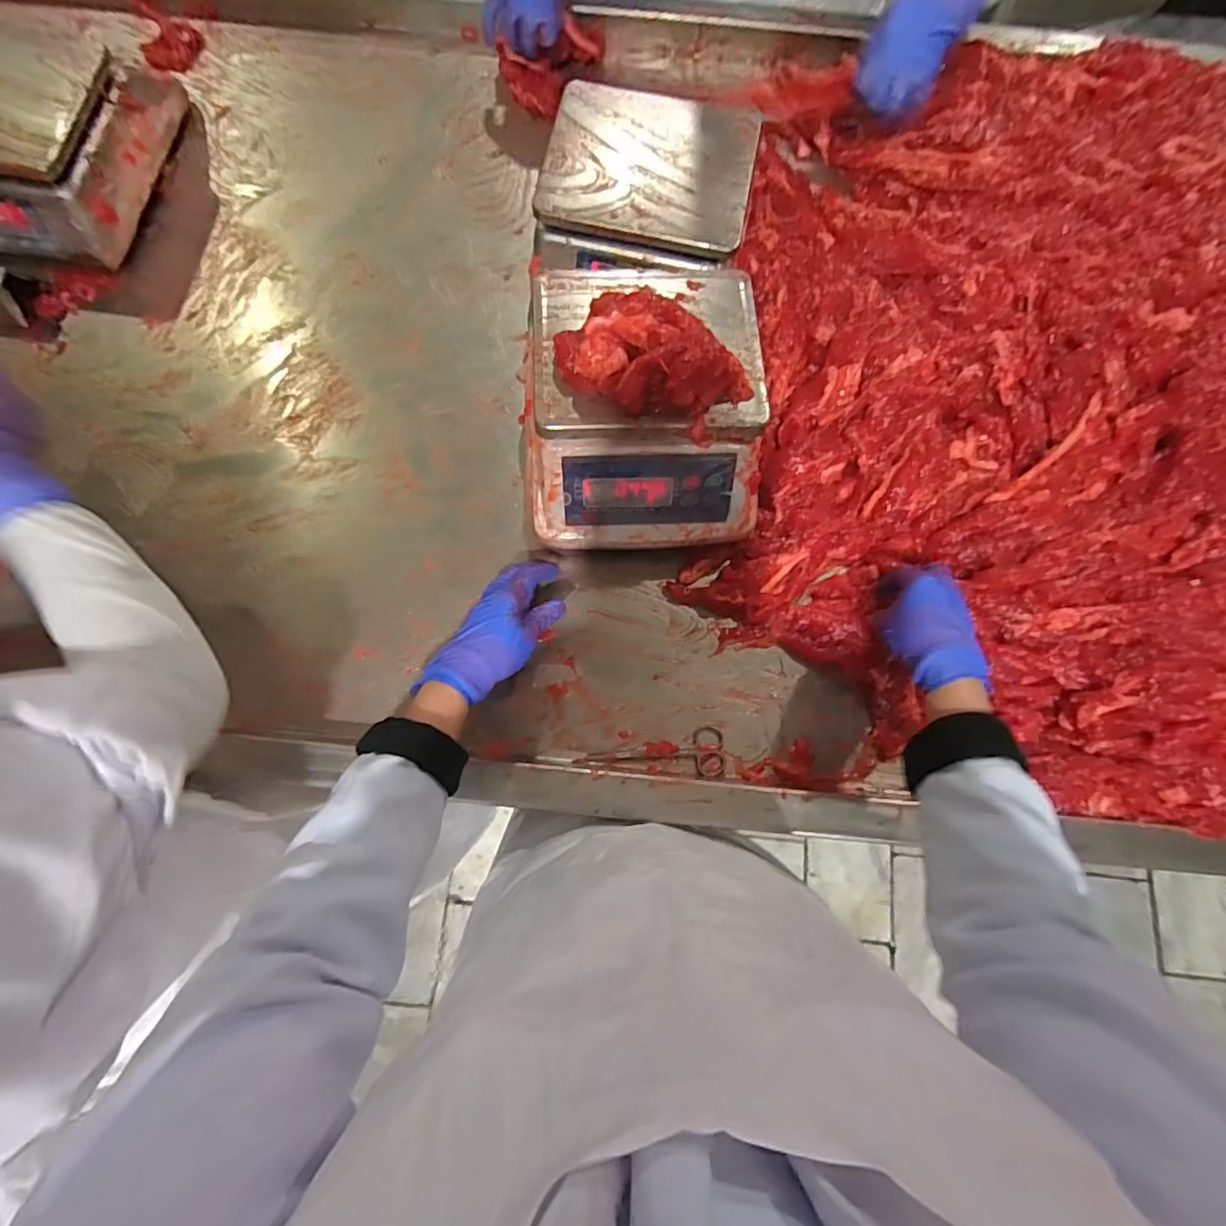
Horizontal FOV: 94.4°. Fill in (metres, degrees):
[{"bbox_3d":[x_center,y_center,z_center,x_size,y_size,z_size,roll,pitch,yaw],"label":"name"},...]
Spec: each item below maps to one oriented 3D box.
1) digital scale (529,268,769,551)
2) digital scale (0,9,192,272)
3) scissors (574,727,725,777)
[{"bbox_3d":[0.027,-0.199,0.558,0.225,0.115,0.241,-2,77,-1],"label":"digital scale"},{"bbox_3d":[-0.682,-0.562,0.668,0.234,0.121,0.253,3,77,0],"label":"digital scale"},{"bbox_3d":[0.038,0.140,0.568,0.147,0.021,0.047,-1,77,-1],"label":"scissors"}]

